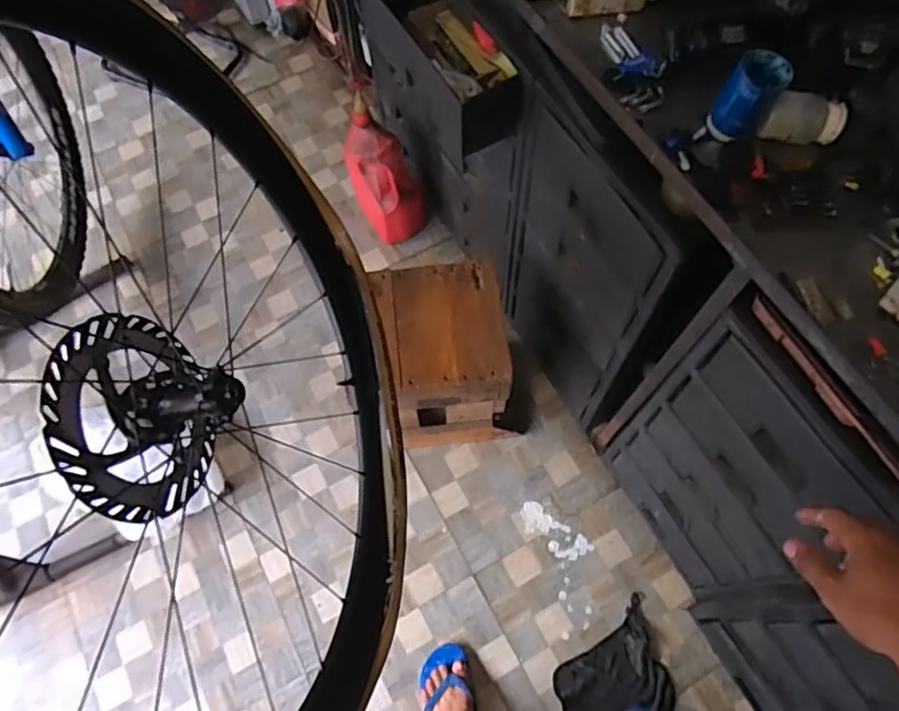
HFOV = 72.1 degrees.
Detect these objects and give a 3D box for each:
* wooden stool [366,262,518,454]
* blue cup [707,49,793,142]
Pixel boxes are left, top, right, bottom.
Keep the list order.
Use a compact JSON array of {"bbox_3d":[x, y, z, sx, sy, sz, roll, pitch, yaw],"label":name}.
[{"bbox_3d":[-0.002,0.019,1.320,0.231,0.416,0.278,-11,67,-2],"label":"wooden stool"},{"bbox_3d":[0.334,-0.287,0.691,0.057,0.078,0.057,-1,67,2],"label":"blue cup"}]

